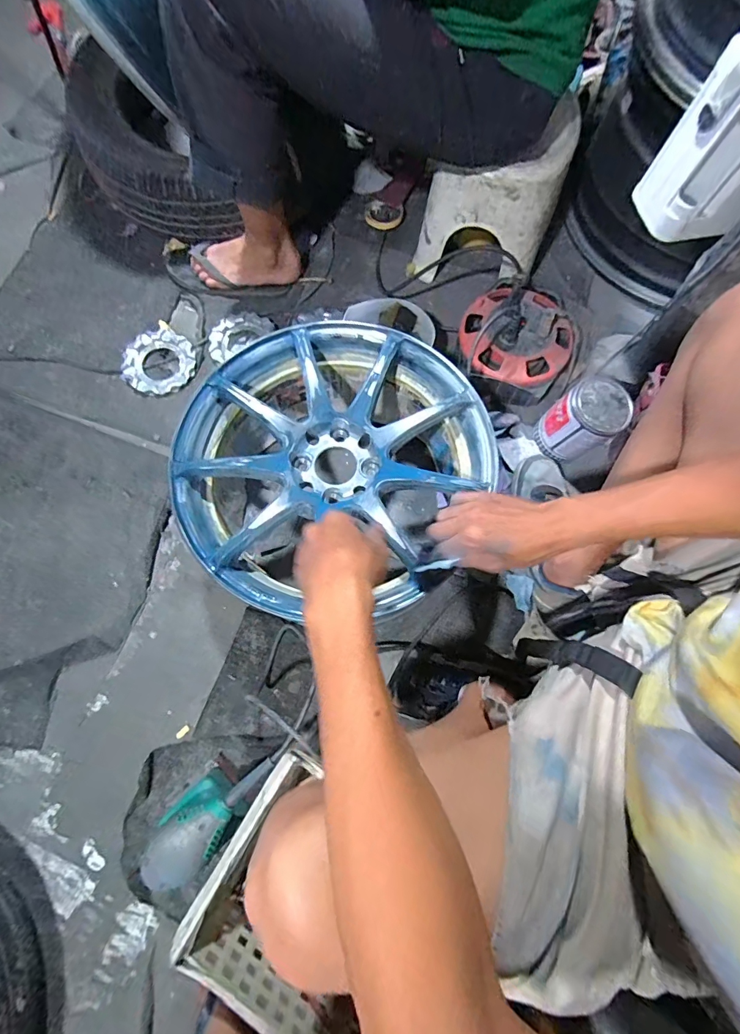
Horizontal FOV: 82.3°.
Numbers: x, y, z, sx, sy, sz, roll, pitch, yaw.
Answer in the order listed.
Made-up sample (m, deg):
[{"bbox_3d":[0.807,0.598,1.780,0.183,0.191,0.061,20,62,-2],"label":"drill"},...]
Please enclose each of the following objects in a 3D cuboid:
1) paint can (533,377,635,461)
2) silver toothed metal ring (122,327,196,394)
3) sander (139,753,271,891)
[{"bbox_3d":[0.362,-0.162,0.725,0.104,0.111,0.102,0,76,-1],"label":"paint can"},{"bbox_3d":[-0.402,-0.296,0.811,0.132,0.019,0.126,0,76,-1],"label":"silver toothed metal ring"},{"bbox_3d":[-0.219,0.397,0.569,0.084,0.129,0.131,32,77,7],"label":"sander"}]

